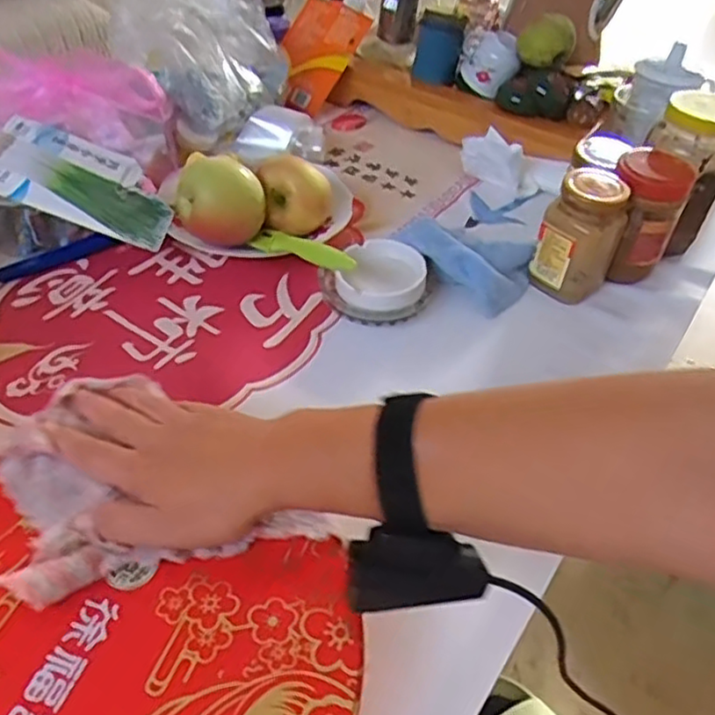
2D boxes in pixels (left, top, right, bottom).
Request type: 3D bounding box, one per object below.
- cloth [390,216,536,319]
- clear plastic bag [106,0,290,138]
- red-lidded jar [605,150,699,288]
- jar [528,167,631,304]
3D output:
[{"bbox_3d":[0.111,-0.100,0.665,0.117,0.064,0.092,30,50,24],"label":"cloth"},{"bbox_3d":[-0.186,-0.365,0.770,0.179,0.121,0.165,23,47,17],"label":"clear plastic bag"},{"bbox_3d":[0.278,-0.138,0.666,0.066,0.115,0.073,22,47,16],"label":"red-lidded jar"},{"bbox_3d":[0.210,-0.115,0.639,0.068,0.112,0.068,3,44,-2],"label":"jar"}]

